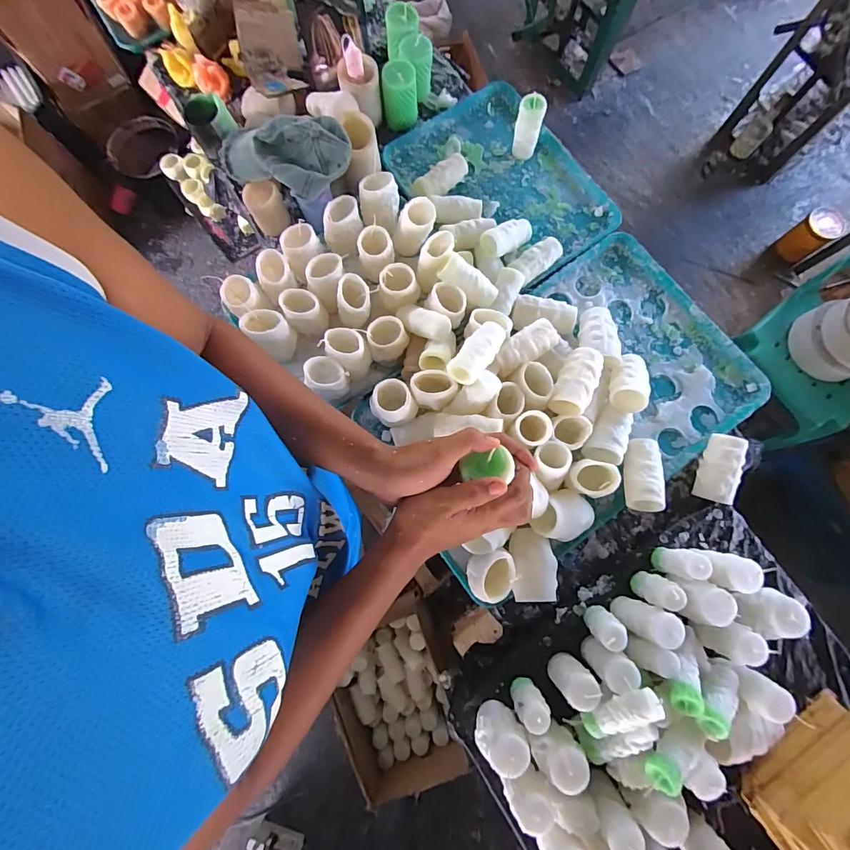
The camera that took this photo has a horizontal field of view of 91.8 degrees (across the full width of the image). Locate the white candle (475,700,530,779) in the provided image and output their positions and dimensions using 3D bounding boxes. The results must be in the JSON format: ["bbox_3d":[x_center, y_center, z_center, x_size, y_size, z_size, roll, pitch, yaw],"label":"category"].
[{"bbox_3d":[0.106,0.448,0.595,0.068,0.094,0.061,4,79,2],"label":"white candle"}]

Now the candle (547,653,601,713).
[{"bbox_3d":[0.218,0.377,0.609,0.051,0.098,0.044,-23,80,-4],"label":"candle"}]

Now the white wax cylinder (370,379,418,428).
[{"bbox_3d":[-0.056,-0.037,0.728,0.070,0.099,0.070,0,79,1],"label":"white wax cylinder"}]

